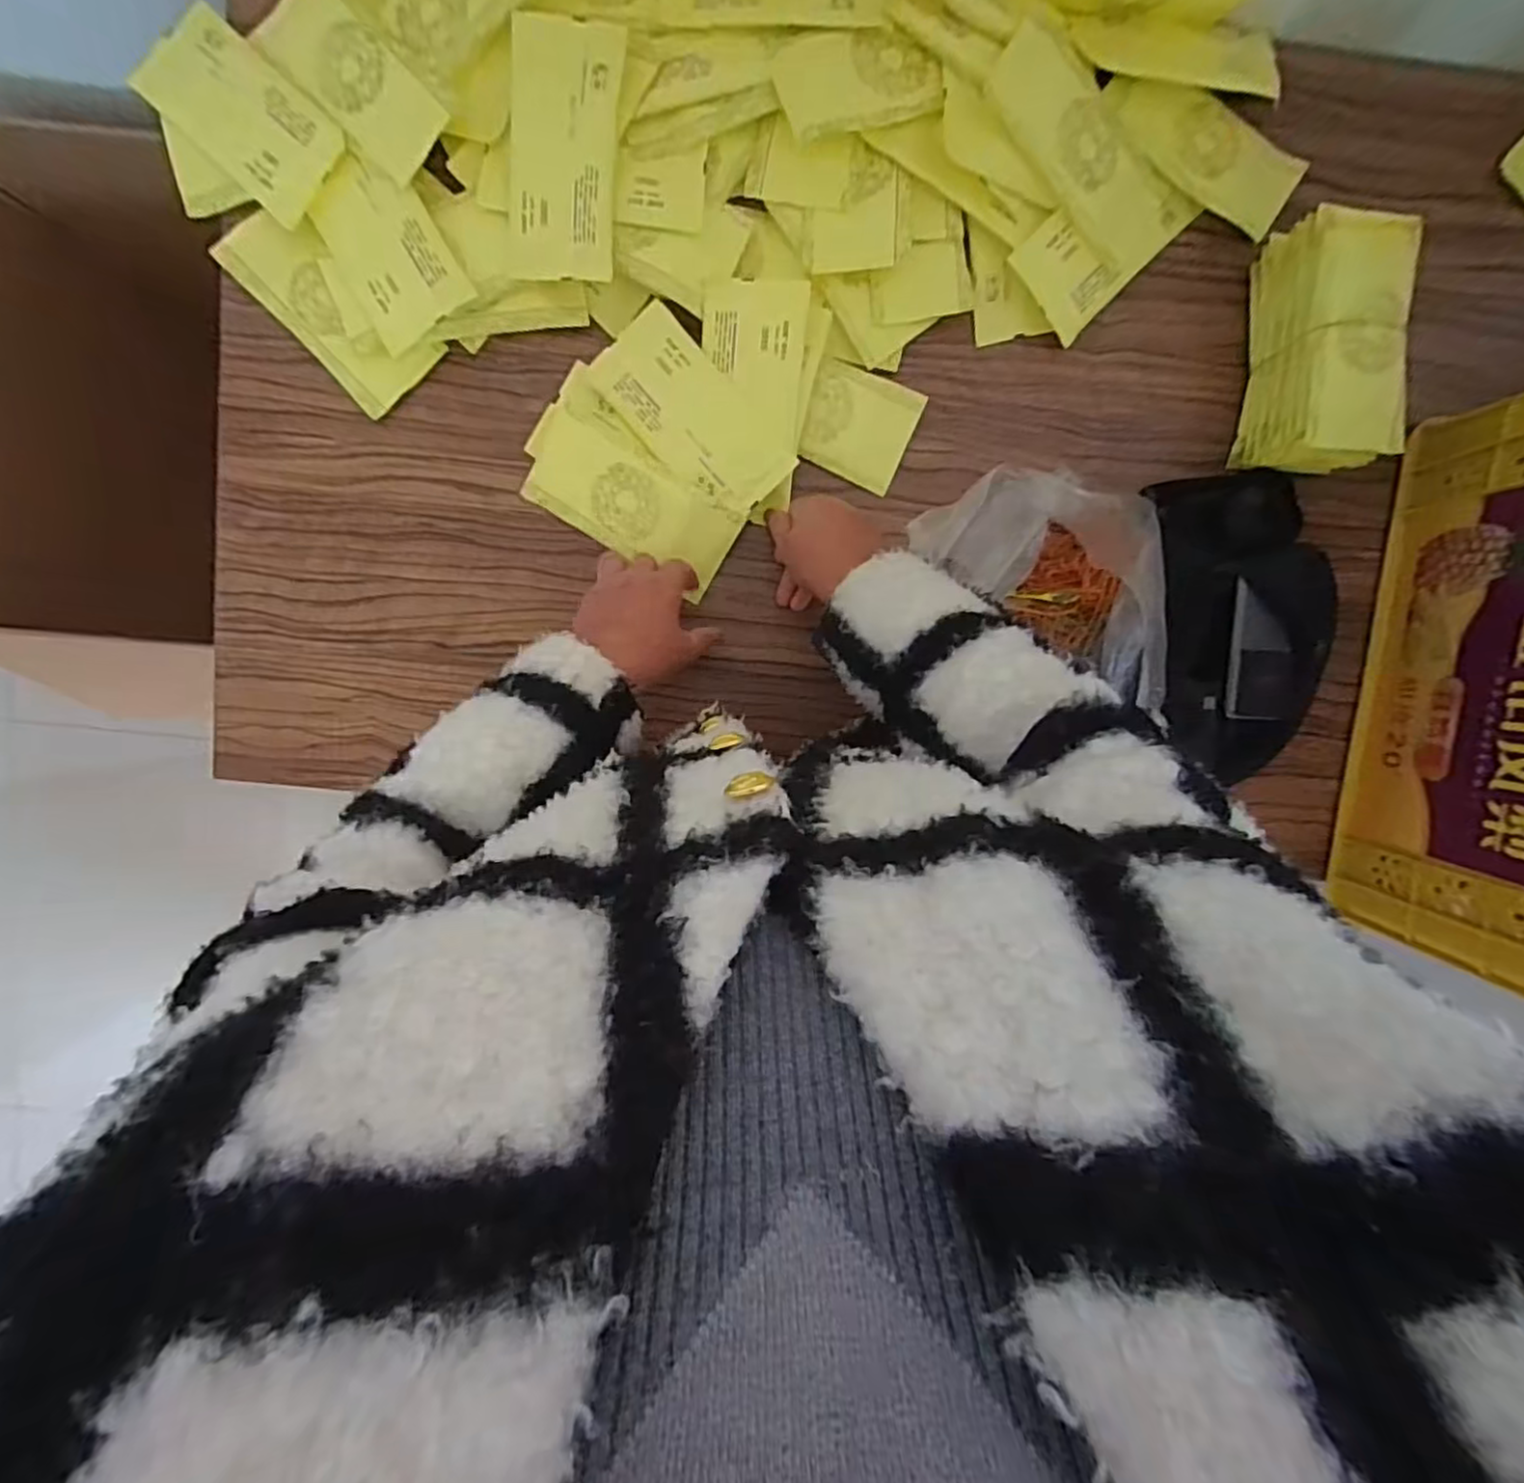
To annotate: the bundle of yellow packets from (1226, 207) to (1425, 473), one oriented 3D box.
[{"bbox_3d":[0.451,-0.316,0.548,0.079,0.084,0.177,-3,97,-2],"label":"bundle of yellow packets"}]

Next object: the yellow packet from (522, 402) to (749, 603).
[{"bbox_3d":[-0.110,-0.202,0.579,0.178,0.014,0.084,31,110,-7],"label":"yellow packet"}]

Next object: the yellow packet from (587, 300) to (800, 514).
[{"bbox_3d":[-0.057,-0.269,0.565,0.085,0.007,0.172,-44,93,5],"label":"yellow packet"}]

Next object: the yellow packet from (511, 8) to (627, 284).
[{"bbox_3d":[-0.152,-0.452,0.524,0.084,0.010,0.172,7,102,7],"label":"yellow packet"}]

